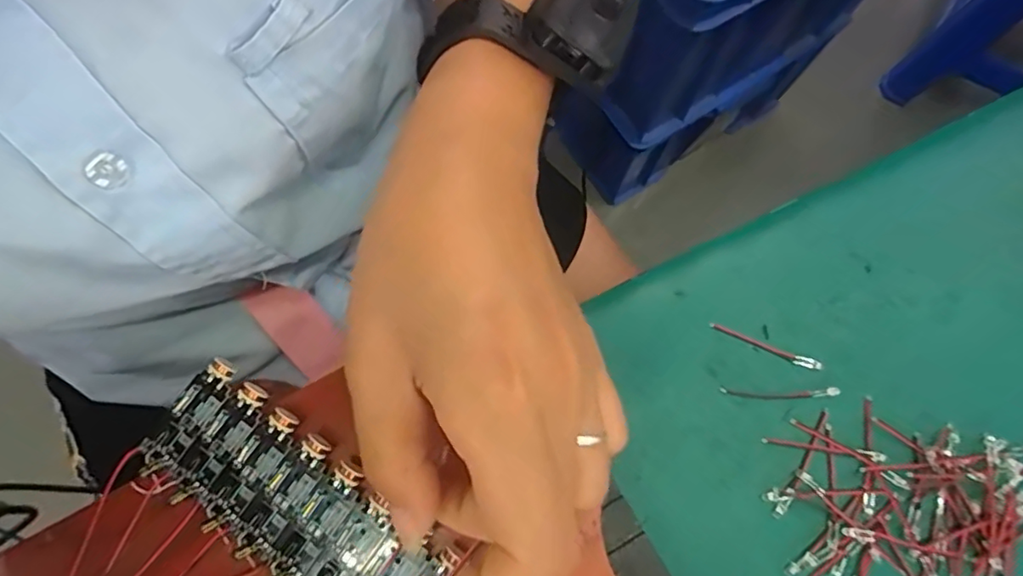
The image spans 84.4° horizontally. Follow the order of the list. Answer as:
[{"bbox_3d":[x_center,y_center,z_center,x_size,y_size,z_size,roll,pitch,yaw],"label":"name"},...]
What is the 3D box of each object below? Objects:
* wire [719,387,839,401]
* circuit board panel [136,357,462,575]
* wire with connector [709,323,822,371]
[{"bbox_3d":[0.117,0.045,0.244,0.050,0.004,0.005,0,76,1],"label":"wire"},{"bbox_3d":[-0.070,0.084,0.197,0.139,0.010,0.047,38,73,12],"label":"circuit board panel"},{"bbox_3d":[0.113,0.026,0.251,0.049,0.004,0.005,22,77,6],"label":"wire with connector"}]

